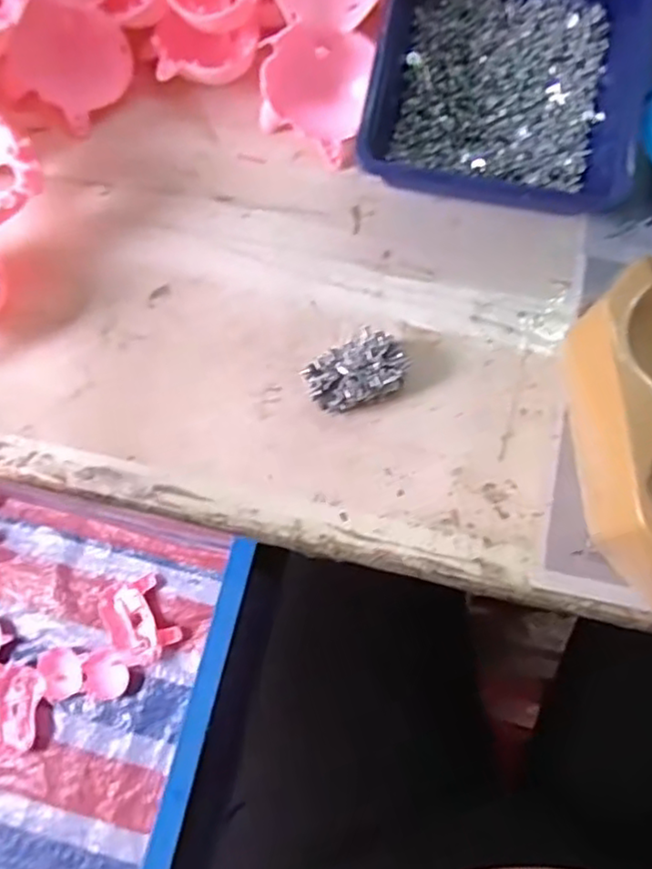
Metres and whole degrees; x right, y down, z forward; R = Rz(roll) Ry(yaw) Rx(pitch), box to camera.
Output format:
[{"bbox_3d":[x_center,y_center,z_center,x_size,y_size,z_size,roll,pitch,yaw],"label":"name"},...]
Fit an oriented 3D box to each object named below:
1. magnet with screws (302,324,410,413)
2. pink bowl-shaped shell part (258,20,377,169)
[{"bbox_3d":[0.016,-0.034,0.361,0.052,0.025,0.034,-23,76,-5],"label":"magnet with screws"},{"bbox_3d":[-0.009,-0.203,0.393,0.055,0.051,0.052,17,76,6],"label":"pink bowl-shaped shell part"}]

